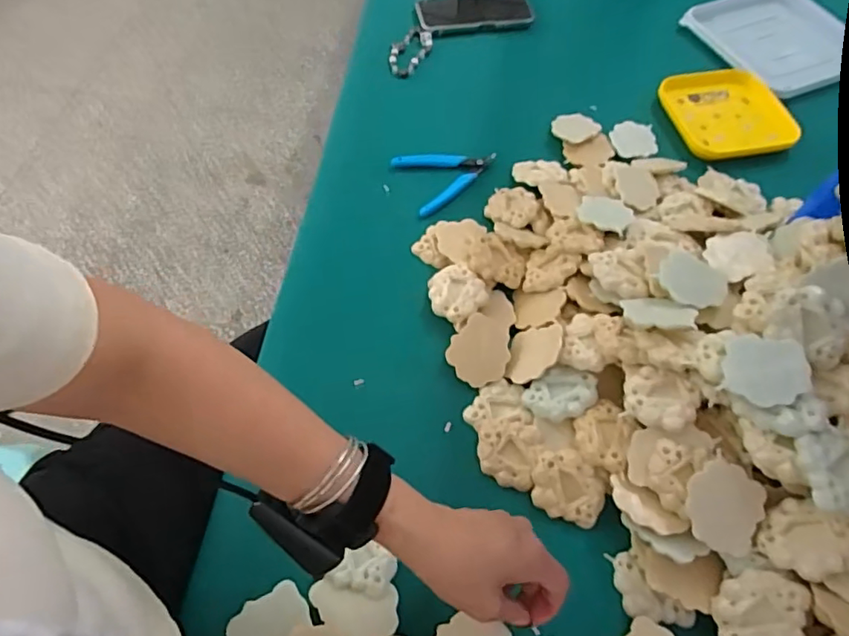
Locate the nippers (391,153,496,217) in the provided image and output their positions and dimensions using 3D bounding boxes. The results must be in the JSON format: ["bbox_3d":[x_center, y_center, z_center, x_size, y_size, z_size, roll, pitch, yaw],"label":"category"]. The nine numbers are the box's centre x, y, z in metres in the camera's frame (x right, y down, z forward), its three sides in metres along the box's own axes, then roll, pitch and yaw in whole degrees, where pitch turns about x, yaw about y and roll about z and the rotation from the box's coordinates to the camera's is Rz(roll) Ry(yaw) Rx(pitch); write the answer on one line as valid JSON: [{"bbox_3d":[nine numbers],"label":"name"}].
[{"bbox_3d":[0.033,-0.174,0.673,0.119,0.007,0.091,-22,61,-14],"label":"nippers"}]

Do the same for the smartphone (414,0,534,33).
[{"bbox_3d":[0.074,-0.460,0.843,0.166,0.010,0.081,-5,59,-4],"label":"smartphone"}]

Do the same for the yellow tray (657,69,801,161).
[{"bbox_3d":[0.401,-0.270,0.737,0.146,0.016,0.148,-10,59,-7],"label":"yellow tray"}]

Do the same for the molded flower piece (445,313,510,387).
[{"bbox_3d":[0.054,0.030,0.544,0.056,0.015,0.066,21,60,11],"label":"molded flower piece"}]

